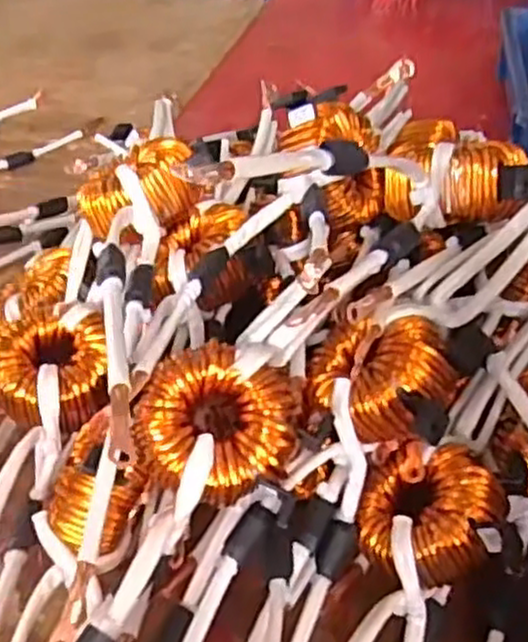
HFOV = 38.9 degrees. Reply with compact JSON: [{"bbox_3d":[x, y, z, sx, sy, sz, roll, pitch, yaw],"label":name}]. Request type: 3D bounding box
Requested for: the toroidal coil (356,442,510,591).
[{"bbox_3d":[0.094,0.107,0.415,0.071,0.038,0.071,-24,35,19],"label":"toroidal coil"}]

